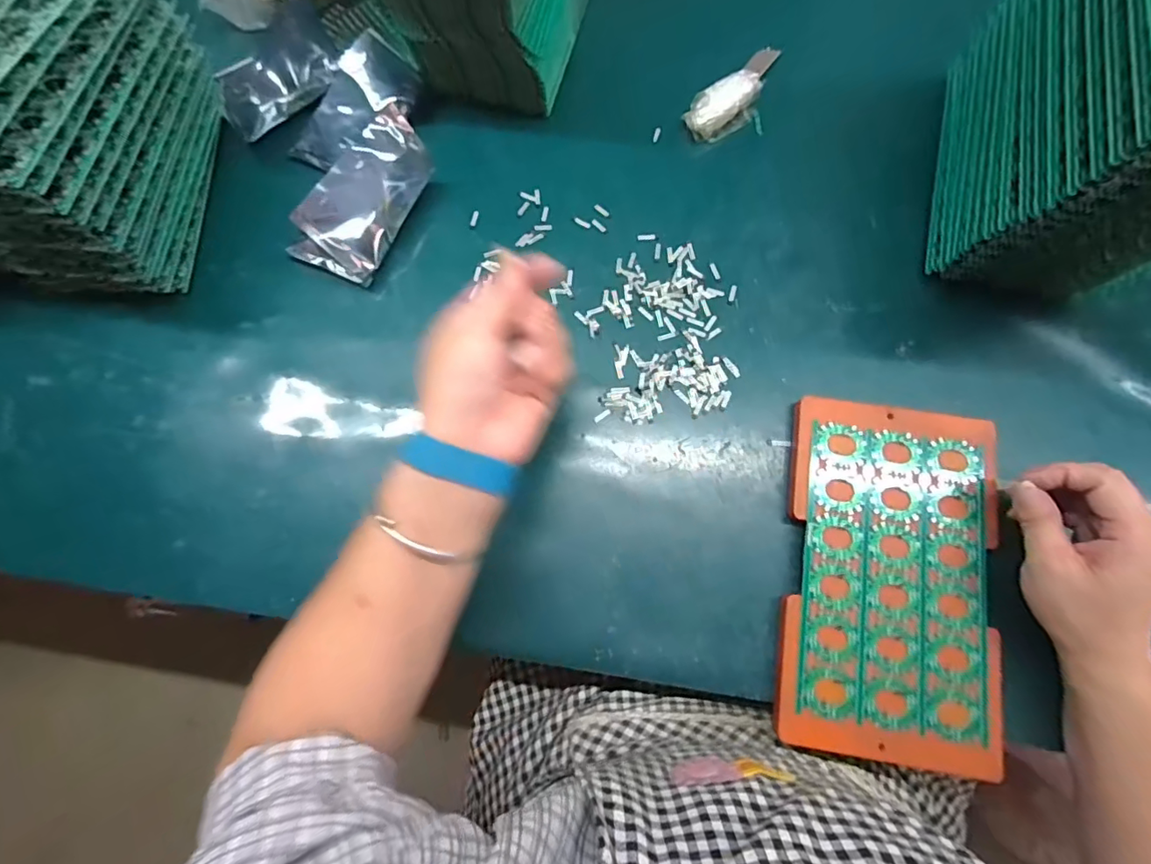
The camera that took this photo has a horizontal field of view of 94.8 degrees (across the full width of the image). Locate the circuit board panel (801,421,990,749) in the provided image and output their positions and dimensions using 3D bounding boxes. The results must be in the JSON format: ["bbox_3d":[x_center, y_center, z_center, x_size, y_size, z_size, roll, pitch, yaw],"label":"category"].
[{"bbox_3d":[0.220,0.096,0.365,0.118,0.005,0.195,9,76,3],"label":"circuit board panel"}]

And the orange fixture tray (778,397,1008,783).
[{"bbox_3d":[0.218,0.098,0.371,0.136,0.023,0.233,9,76,3],"label":"orange fixture tray"}]

